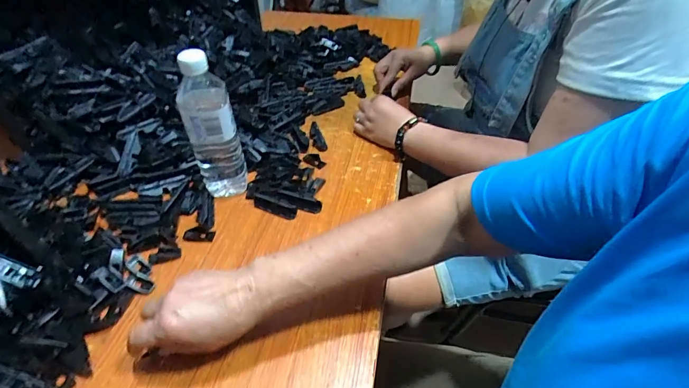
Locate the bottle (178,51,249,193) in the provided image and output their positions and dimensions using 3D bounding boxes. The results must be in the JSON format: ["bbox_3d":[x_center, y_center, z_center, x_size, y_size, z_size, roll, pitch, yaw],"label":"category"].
[{"bbox_3d":[-0.183,-0.089,0.512,0.063,0.204,0.057,-12,45,-12],"label":"bottle"}]

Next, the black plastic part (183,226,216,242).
[{"bbox_3d":[-0.200,0.055,0.505,0.040,0.006,0.020,7,44,7],"label":"black plastic part"}]

